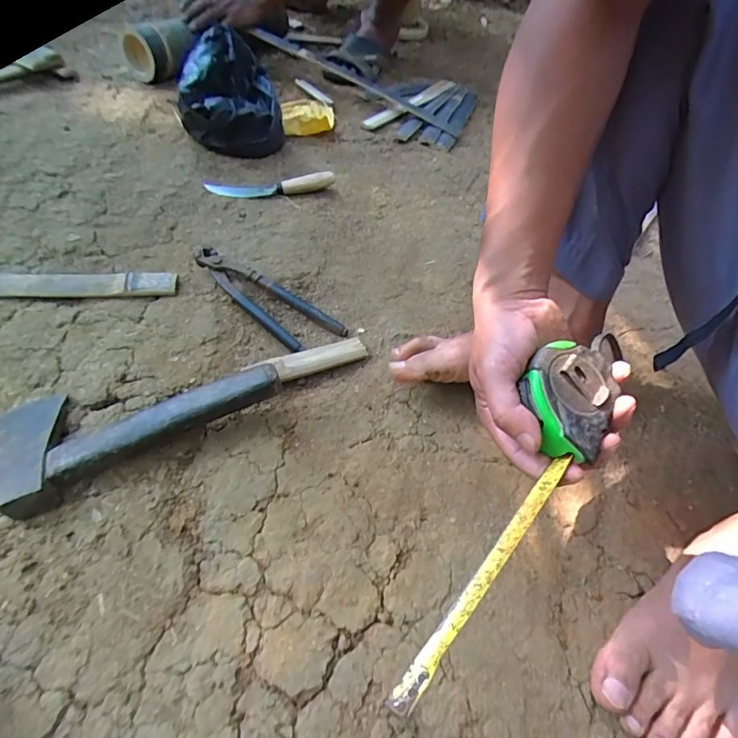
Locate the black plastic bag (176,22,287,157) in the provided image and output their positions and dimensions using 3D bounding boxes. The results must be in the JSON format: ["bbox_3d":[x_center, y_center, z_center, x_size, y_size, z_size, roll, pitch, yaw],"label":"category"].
[{"bbox_3d":[-0.237,-0.459,0.787,0.152,0.122,0.200,-10,51,-18],"label":"black plastic bag"}]

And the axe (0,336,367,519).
[{"bbox_3d":[-0.180,0.009,0.483,0.374,0.052,0.130,-21,55,-26],"label":"axe"}]

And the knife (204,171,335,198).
[{"bbox_3d":[-0.155,-0.296,0.744,0.202,0.022,0.053,-6,50,-16],"label":"knife"}]

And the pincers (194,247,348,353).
[{"bbox_3d":[-0.132,-0.091,0.579,0.214,0.026,0.061,33,51,19],"label":"pincers"}]

